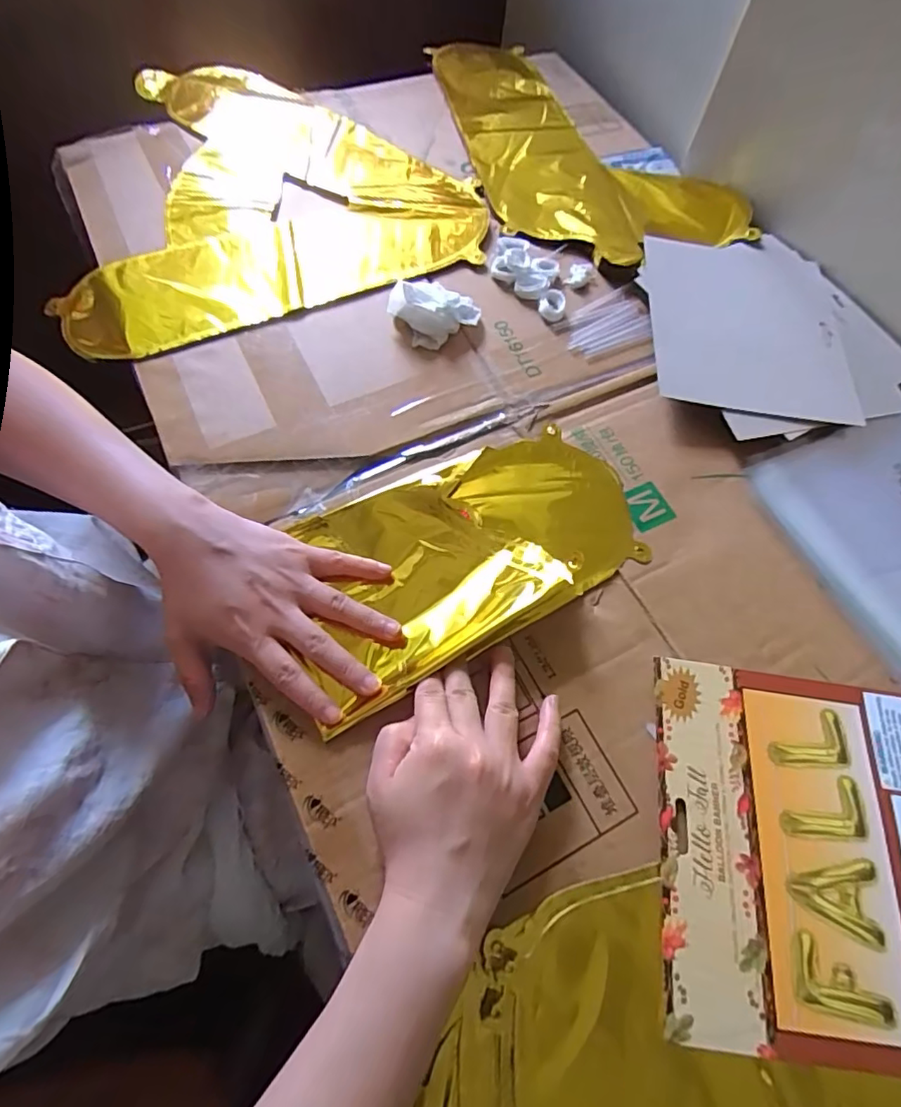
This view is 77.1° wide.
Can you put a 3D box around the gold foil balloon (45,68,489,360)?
[{"bbox_3d":[-0.192,-0.360,0.536,0.360,0.020,0.377,-21,68,-13],"label":"gold foil balloon"}]

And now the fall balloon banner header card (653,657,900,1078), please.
[{"bbox_3d":[0.196,0.162,0.313,0.160,0.004,0.189,9,63,-1],"label":"fall balloon banner header card"}]

